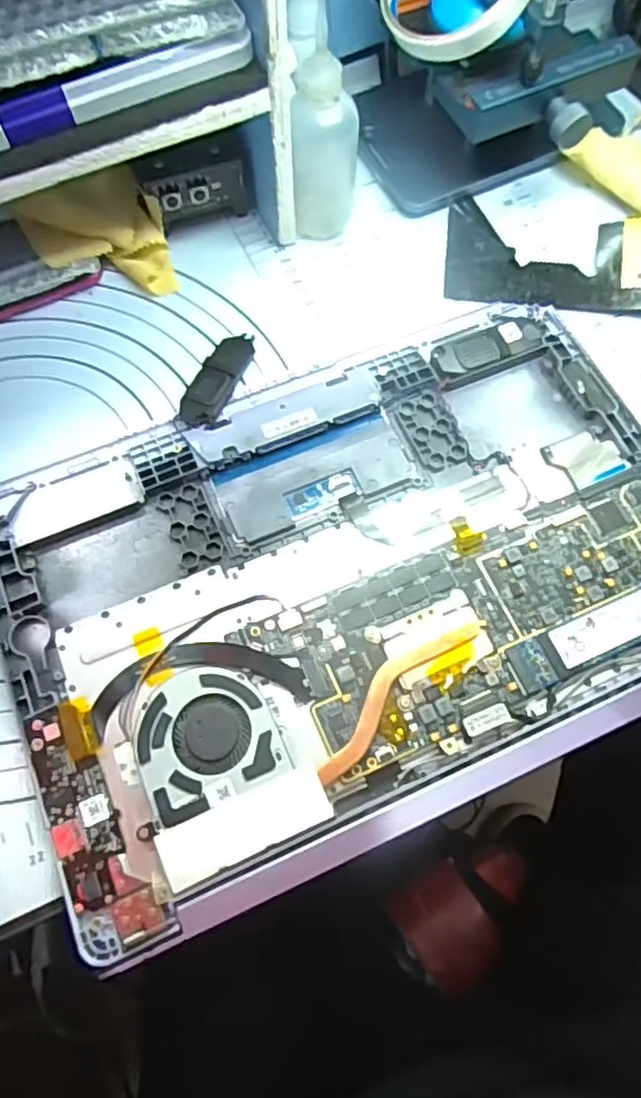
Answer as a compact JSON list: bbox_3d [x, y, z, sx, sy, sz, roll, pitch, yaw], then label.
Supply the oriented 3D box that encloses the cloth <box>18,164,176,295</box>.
[{"bbox_3d":[-0.120,-0.169,0.370,0.070,0.040,0.061,-24,71,-9],"label":"cloth"}]

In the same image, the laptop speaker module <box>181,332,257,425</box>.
[{"bbox_3d":[-0.053,-0.091,0.353,0.020,0.010,0.062,21,70,8],"label":"laptop speaker module"}]

